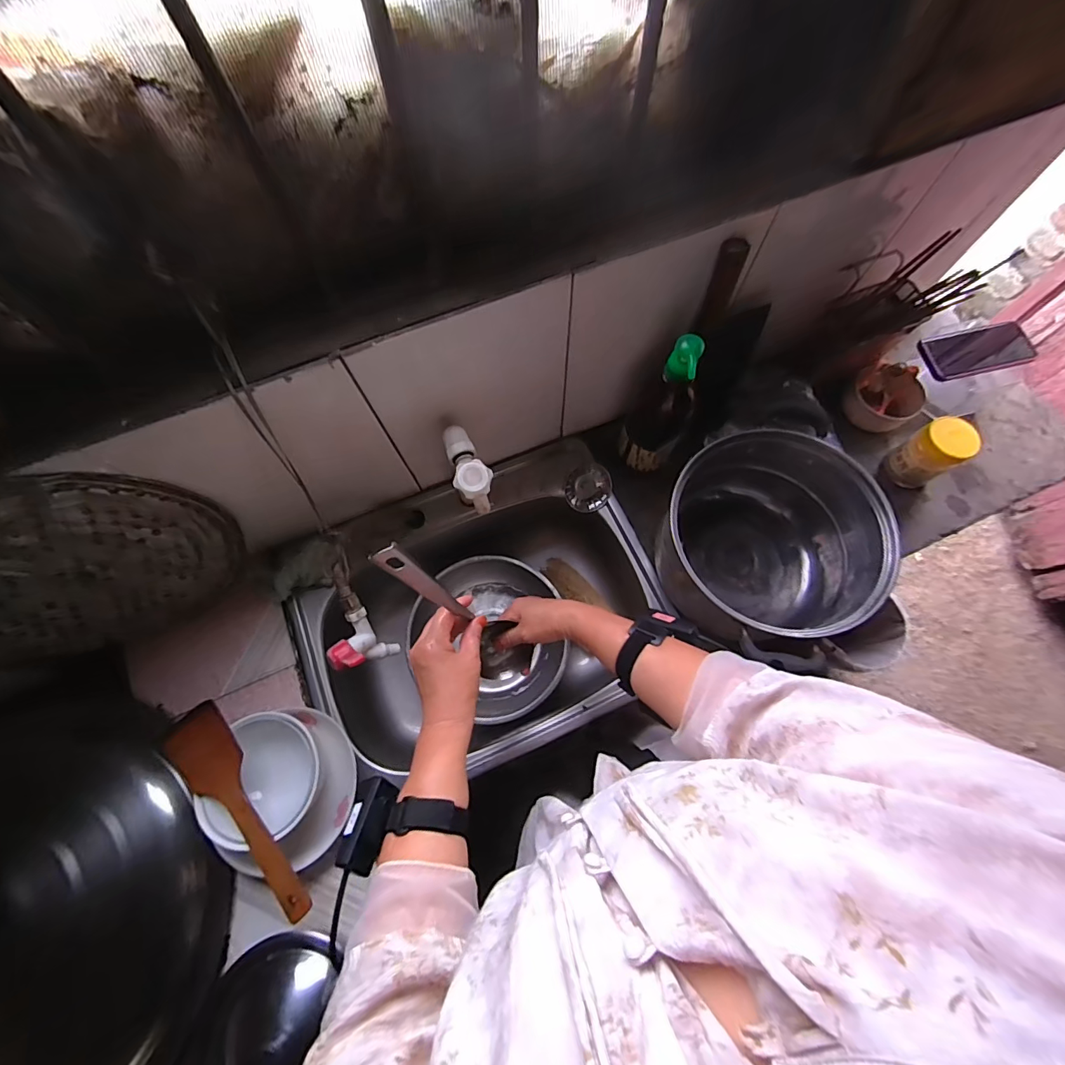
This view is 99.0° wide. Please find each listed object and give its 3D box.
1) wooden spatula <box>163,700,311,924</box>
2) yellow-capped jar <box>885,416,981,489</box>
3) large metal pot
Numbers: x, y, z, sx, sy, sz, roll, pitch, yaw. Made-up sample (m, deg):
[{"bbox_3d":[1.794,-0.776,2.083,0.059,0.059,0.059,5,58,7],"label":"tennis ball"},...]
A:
[{"bbox_3d":[-0.340,0.321,0.522,0.077,0.023,0.262,-39,74,-11],"label":"wooden spatula"},{"bbox_3d":[0.632,-0.124,0.729,0.064,0.115,0.071,-31,73,-9],"label":"yellow-capped jar"},{"bbox_3d":[0.312,0.019,0.641,0.263,0.174,0.264,0,71,1],"label":"large metal pot"}]

